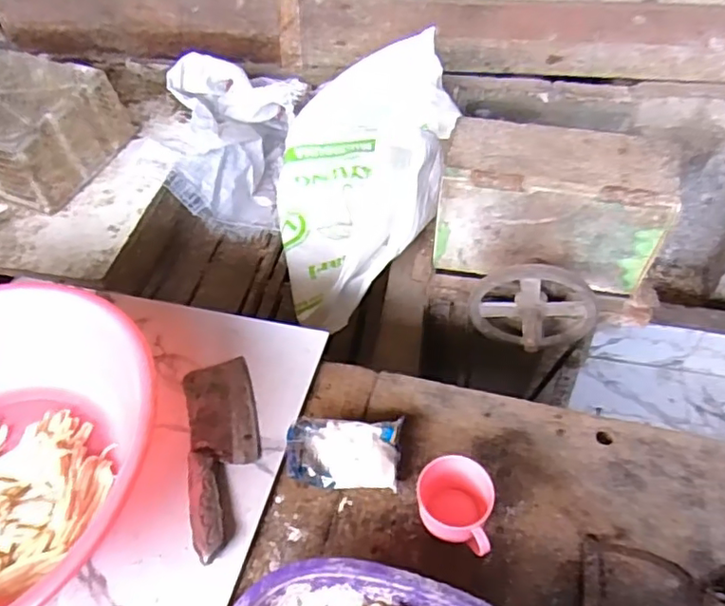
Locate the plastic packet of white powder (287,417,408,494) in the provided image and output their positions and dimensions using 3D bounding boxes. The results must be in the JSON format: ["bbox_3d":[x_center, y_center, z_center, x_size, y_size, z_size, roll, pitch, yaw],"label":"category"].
[{"bbox_3d":[-0.022,0.169,0.684,0.126,0.033,0.078,6,50,5],"label":"plastic packet of white powder"}]

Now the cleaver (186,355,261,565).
[{"bbox_3d":[-0.161,0.163,0.697,0.082,0.018,0.245,-10,51,-9],"label":"cleaver"}]

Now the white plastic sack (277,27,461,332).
[{"bbox_3d":[0.001,-0.318,1.296,0.377,0.259,0.749,5,50,4],"label":"white plastic sack"}]

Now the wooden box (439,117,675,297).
[{"bbox_3d":[0.311,-0.157,1.011,0.350,0.228,0.128,11,51,9],"label":"wooden box"}]

